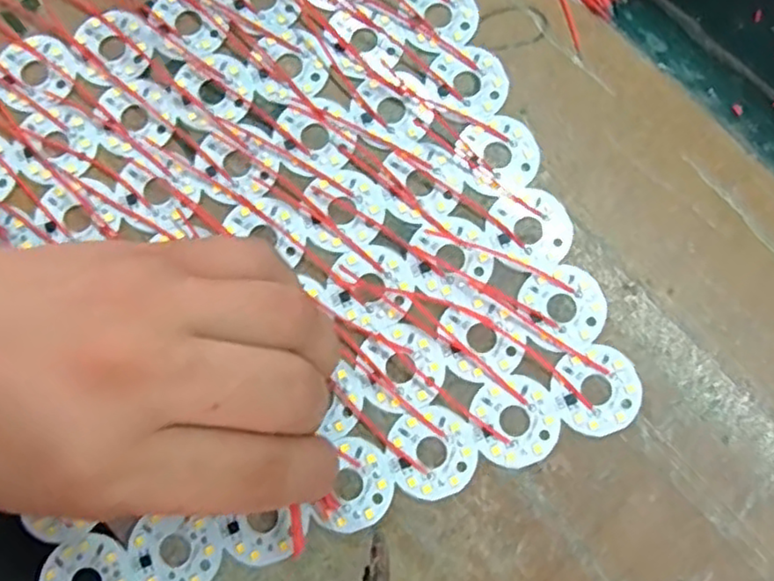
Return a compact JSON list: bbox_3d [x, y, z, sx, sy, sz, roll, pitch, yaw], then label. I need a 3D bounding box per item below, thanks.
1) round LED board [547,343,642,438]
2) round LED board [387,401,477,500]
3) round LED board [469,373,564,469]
[{"bbox_3d":[0.073,0.034,0.228,0.030,0.004,0.030,0,80,1],"label":"round LED board"},{"bbox_3d":[0.016,0.055,0.225,0.031,0.004,0.030,0,80,1],"label":"round LED board"},{"bbox_3d":[0.044,0.045,0.226,0.030,0.004,0.030,0,80,1],"label":"round LED board"}]

